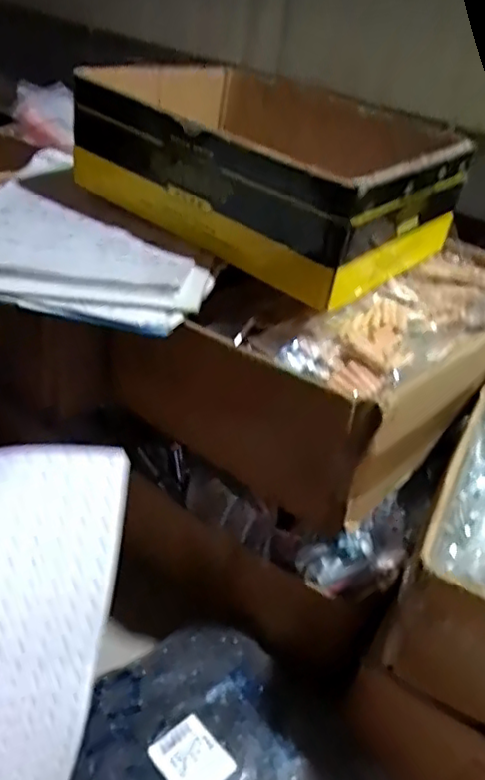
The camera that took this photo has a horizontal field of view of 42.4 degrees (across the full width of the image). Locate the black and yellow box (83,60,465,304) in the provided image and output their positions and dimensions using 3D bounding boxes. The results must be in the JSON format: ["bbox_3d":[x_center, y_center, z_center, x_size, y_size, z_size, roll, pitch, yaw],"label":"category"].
[{"bbox_3d":[0.023,-0.198,0.568,0.301,0.117,0.214,31,42,28],"label":"black and yellow box"}]

